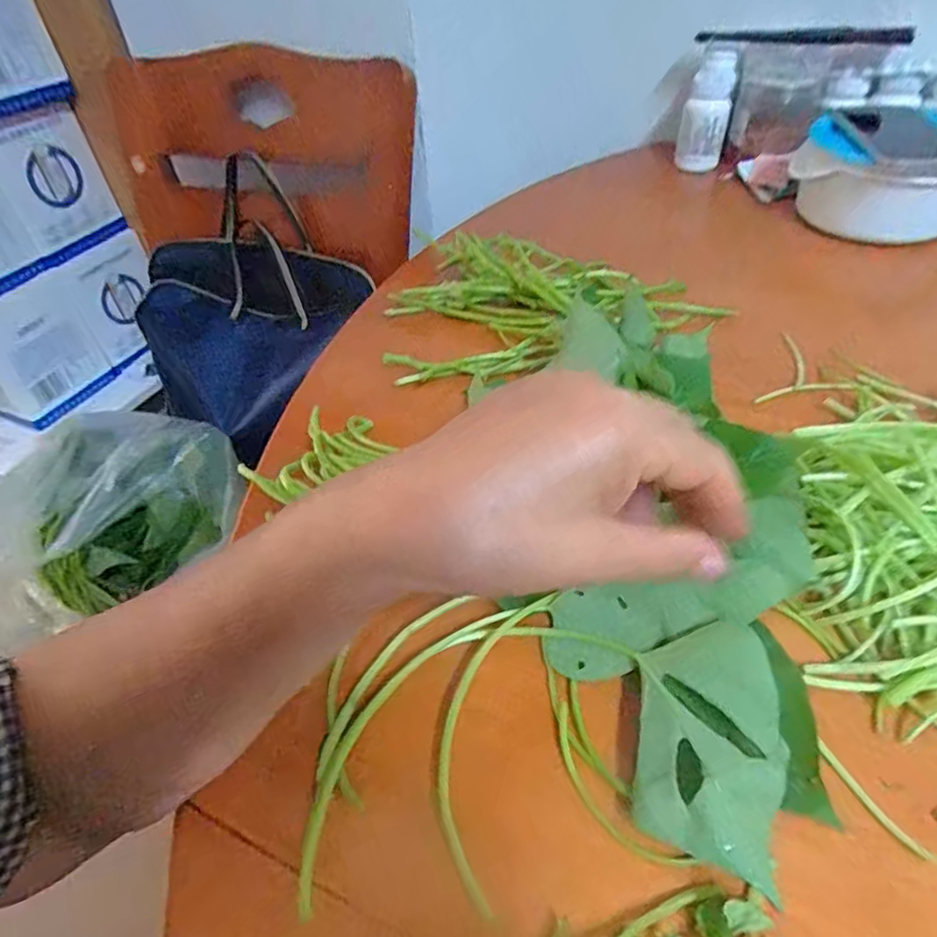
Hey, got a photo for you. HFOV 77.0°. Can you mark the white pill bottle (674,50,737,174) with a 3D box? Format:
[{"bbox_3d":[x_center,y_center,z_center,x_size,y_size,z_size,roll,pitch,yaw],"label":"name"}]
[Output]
[{"bbox_3d":[0.275,-0.411,0.681,0.053,0.126,0.039,14,4,18],"label":"white pill bottle"}]

